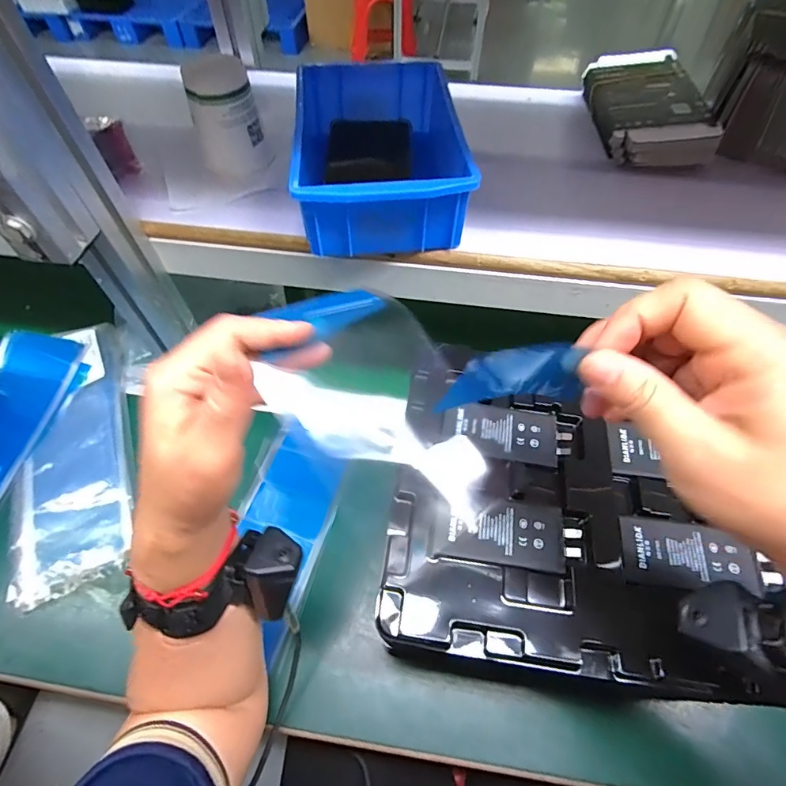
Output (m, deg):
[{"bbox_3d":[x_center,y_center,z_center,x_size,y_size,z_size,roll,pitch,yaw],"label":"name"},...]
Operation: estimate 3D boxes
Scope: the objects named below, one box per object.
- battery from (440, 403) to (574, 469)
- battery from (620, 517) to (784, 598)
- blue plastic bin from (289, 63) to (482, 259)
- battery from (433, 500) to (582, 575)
[{"bbox_3d":[0.084,0.029,0.333,0.092,0.007,0.042,8,57,6],"label":"battery"},{"bbox_3d":[0.192,0.104,0.285,0.086,0.007,0.043,6,56,4],"label":"battery"},{"bbox_3d":[-0.013,-0.201,0.378,0.124,0.063,0.189,-4,56,-3],"label":"blue plastic bin"},{"bbox_3d":[0.074,0.092,0.293,0.093,0.007,0.042,5,56,3],"label":"battery"}]

